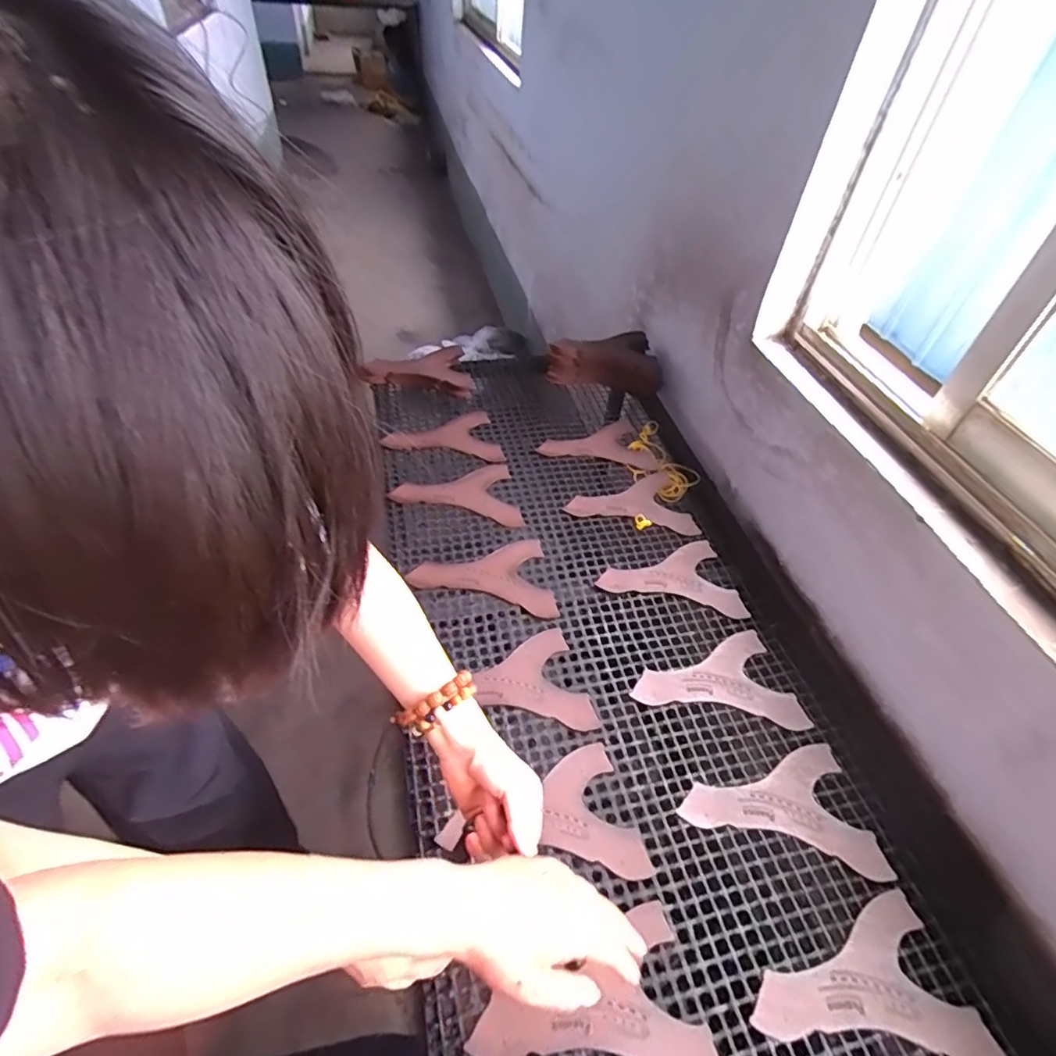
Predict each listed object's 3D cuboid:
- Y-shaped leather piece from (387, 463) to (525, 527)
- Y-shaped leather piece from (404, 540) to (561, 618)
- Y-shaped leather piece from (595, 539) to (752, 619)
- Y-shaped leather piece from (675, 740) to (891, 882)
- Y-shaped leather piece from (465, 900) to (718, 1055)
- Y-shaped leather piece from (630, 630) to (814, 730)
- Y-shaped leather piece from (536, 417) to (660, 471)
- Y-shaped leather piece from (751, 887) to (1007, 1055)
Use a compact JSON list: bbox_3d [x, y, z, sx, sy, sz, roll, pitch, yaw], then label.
[{"bbox_3d":[-0.124,-0.052,0.972,0.206,0.010,0.146,-6,52,-14],"label":"Y-shaped leather piece"},{"bbox_3d":[-0.070,0.085,0.856,0.207,0.010,0.144,-7,48,-10],"label":"Y-shaped leather piece"},{"bbox_3d":[0.218,0.092,0.881,0.204,0.008,0.146,-9,53,-11],"label":"Y-shaped leather piece"},{"bbox_3d":[0.289,0.338,0.658,0.207,0.007,0.144,-4,48,-8],"label":"Y-shaped leather piece"},{"bbox_3d":[0.060,0.469,0.526,0.213,0.008,0.148,-11,49,-14],"label":"Y-shaped leather piece"},{"bbox_3d":[0.253,0.224,0.766,0.206,0.007,0.144,-10,49,-13],"label":"Y-shaped leather piece"},{"bbox_3d":[0.129,-0.153,1.096,0.205,0.007,0.161,-11,49,-14],"label":"Y-shaped leather piece"},{"bbox_3d":[0.329,0.469,0.542,0.208,0.006,0.143,-12,49,-15],"label":"Y-shaped leather piece"}]

